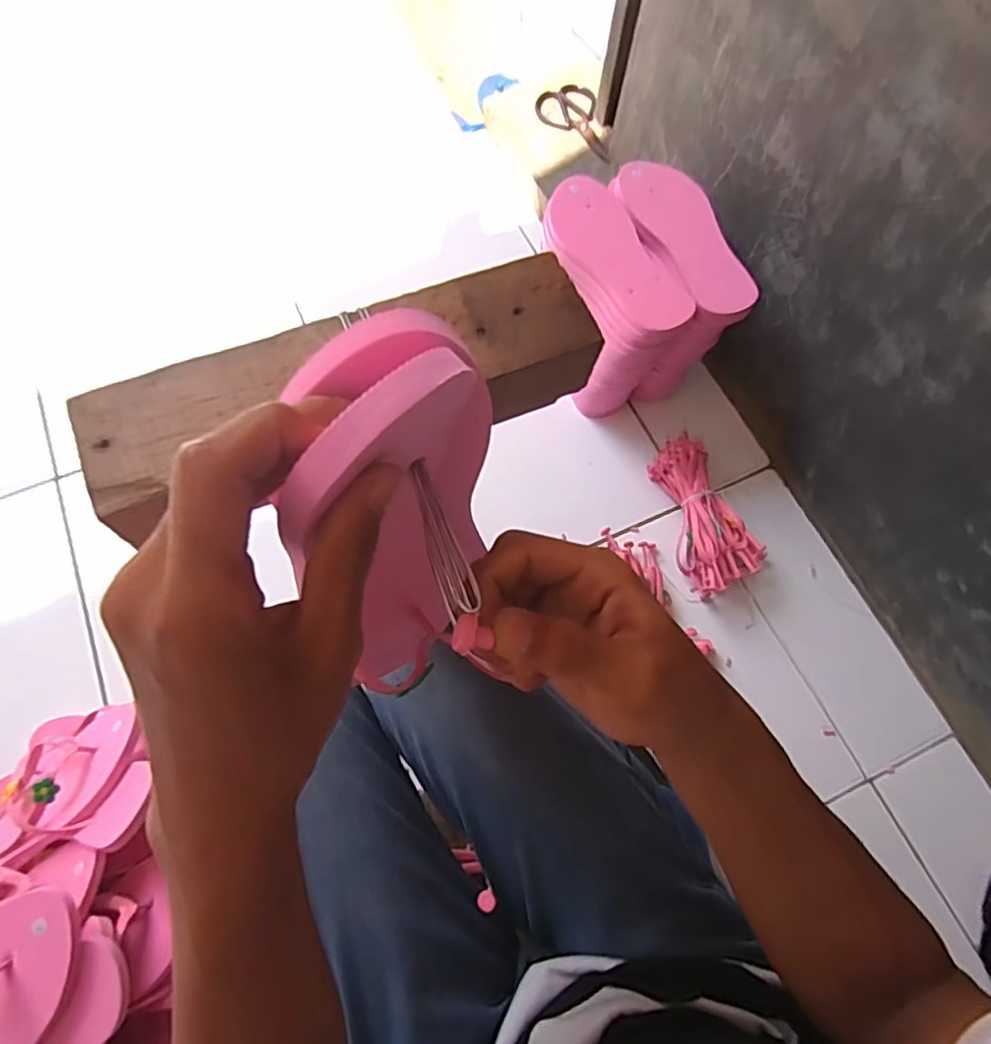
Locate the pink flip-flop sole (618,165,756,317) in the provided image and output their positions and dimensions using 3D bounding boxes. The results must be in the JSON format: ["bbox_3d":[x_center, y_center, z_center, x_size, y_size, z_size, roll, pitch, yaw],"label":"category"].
[{"bbox_3d":[0.228,-0.344,0.728,0.089,0.008,0.234,-19,71,-8],"label":"pink flip-flop sole"}]

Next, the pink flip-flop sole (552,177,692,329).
[{"bbox_3d":[0.140,-0.316,0.719,0.090,0.009,0.232,-26,72,-10],"label":"pink flip-flop sole"}]

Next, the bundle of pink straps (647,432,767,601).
[{"bbox_3d":[0.272,-0.012,0.826,0.099,0.060,0.209,-23,71,-9],"label":"bundle of pink straps"}]

